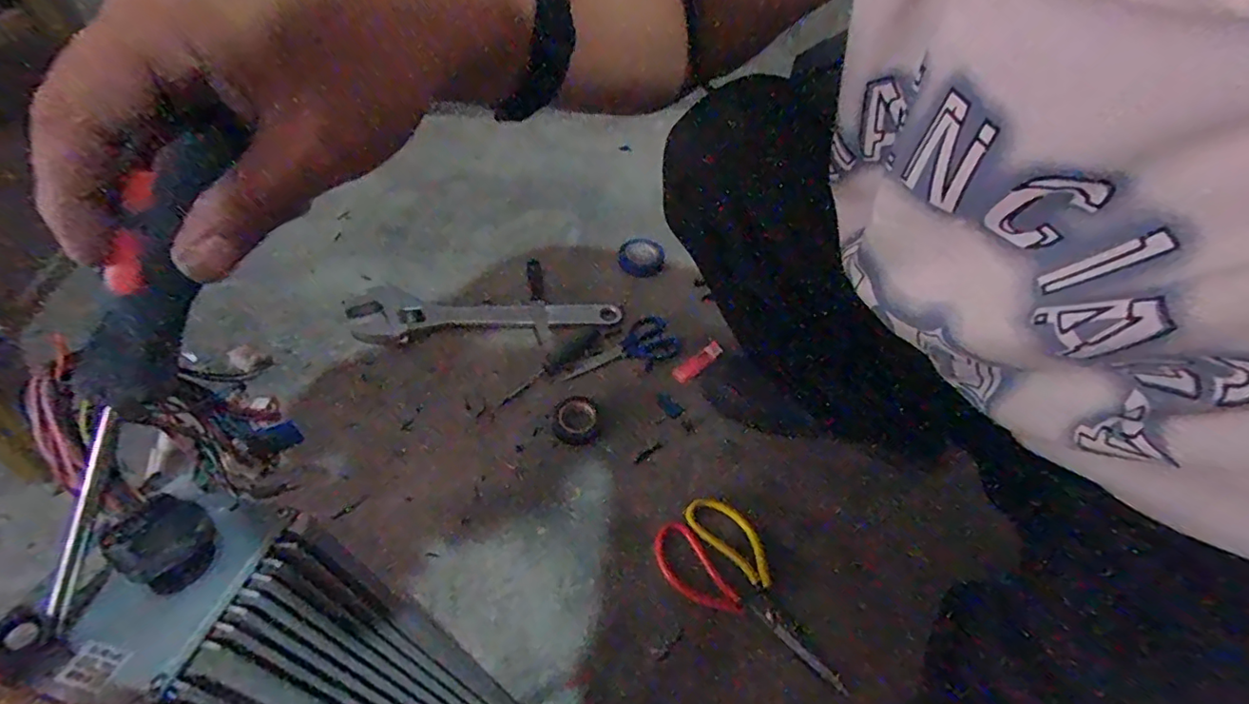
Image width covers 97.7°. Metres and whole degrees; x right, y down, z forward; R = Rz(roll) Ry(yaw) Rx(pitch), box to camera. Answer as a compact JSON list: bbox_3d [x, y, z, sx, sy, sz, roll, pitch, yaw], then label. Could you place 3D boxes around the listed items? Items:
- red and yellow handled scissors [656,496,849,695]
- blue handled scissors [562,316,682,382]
[{"bbox_3d":[0.121,0.235,0.530,0.099,0.008,0.200,-32,61,-24],"label":"red and yellow handled scissors"},{"bbox_3d":[0.003,0.010,0.707,0.155,0.007,0.072,-36,63,-27],"label":"blue handled scissors"}]

